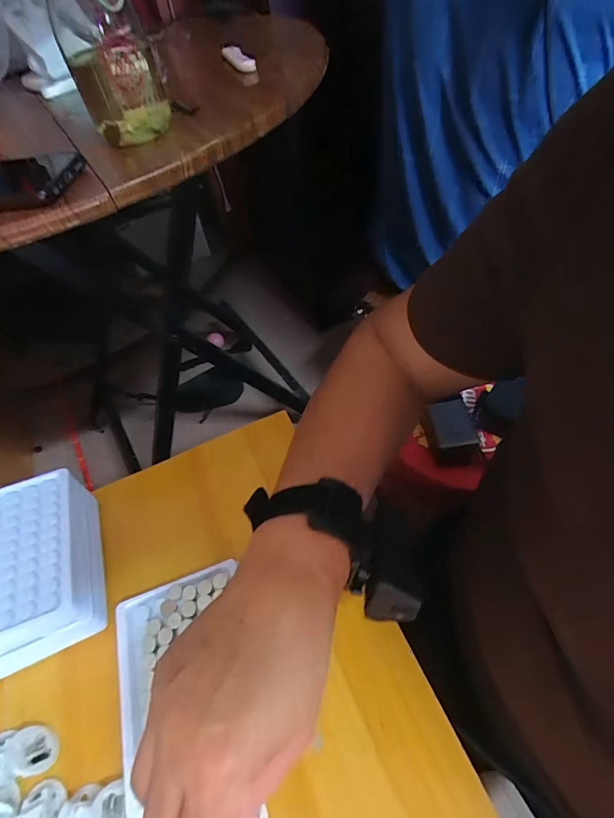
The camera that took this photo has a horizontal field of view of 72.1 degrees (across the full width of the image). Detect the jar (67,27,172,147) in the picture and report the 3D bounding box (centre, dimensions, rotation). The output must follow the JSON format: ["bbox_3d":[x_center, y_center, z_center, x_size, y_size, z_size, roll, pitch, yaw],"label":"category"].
[{"bbox_3d":[-0.166,-0.285,0.378,0.070,0.071,0.062,-20,52,-10],"label":"jar"}]

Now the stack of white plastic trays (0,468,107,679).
[{"bbox_3d":[-0.227,0.126,0.348,0.110,0.059,0.132,-22,52,-12],"label":"stack of white plastic trays"}]

